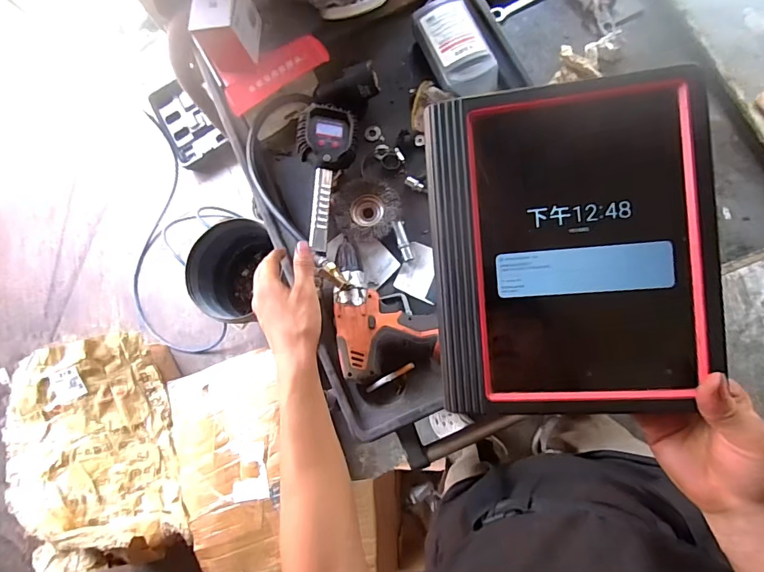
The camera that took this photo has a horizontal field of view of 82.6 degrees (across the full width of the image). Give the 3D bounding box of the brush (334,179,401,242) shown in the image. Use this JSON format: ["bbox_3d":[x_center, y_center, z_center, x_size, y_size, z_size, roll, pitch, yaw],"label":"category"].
[{"bbox_3d":[-0.022,-0.105,0.609,0.089,0.025,0.082,-1,80,7],"label":"brush"}]

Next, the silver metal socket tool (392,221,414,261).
[{"bbox_3d":[0.029,-0.062,0.604,0.016,0.012,0.055,-14,79,5],"label":"silver metal socket tool"}]

